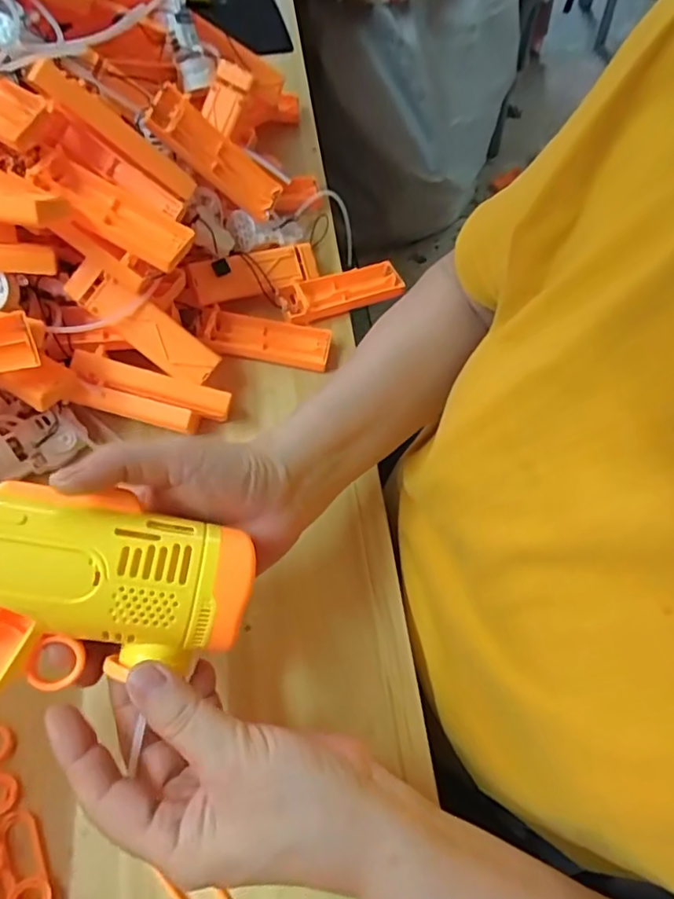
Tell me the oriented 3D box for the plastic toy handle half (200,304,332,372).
[{"bbox_3d":[-0.056,-0.088,0.456,0.099,0.022,0.038,5,61,0],"label":"plastic toy handle half"}]

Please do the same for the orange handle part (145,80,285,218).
[{"bbox_3d":[-0.090,-0.221,0.434,0.109,0.025,0.033,30,51,-39],"label":"orange handle part"}]

